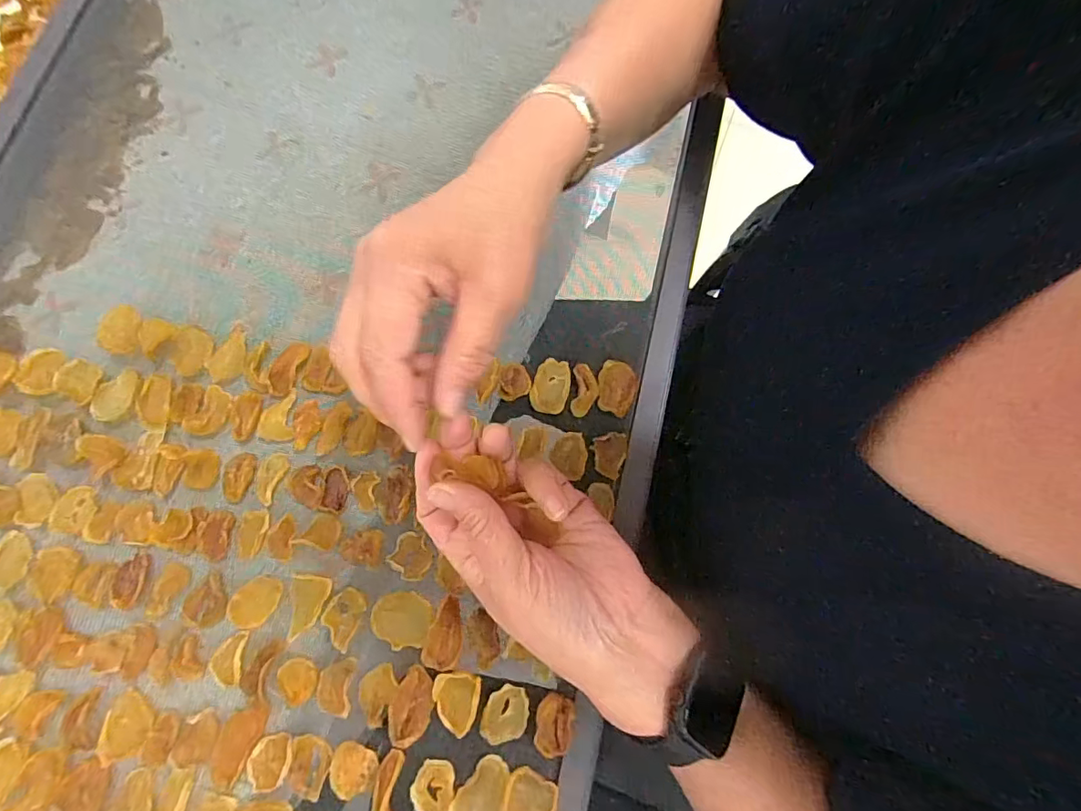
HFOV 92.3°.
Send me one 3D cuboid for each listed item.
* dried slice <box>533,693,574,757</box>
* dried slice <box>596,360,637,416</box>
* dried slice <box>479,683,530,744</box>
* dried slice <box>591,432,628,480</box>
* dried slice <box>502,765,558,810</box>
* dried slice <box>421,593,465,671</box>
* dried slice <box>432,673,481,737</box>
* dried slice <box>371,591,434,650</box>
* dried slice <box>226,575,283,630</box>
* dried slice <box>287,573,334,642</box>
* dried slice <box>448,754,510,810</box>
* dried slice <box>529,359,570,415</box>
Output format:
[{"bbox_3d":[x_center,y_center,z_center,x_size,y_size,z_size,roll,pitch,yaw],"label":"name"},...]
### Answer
[{"bbox_3d":[0.008,0.175,0.283,0.020,0.007,0.030,9,77,2],"label":"dried slice"},{"bbox_3d":[0.049,-0.011,0.330,0.024,0.007,0.033,7,77,2],"label":"dried slice"},{"bbox_3d":[-0.019,0.172,0.288,0.024,0.004,0.030,15,77,4],"label":"dried slice"},{"bbox_3d":[0.042,0.030,0.321,0.021,0.004,0.028,7,77,2],"label":"dried slice"},{"bbox_3d":[-0.006,0.213,0.275,0.028,0.005,0.030,20,78,5],"label":"dried slice"},{"bbox_3d":[-0.054,0.132,0.299,0.021,0.005,0.040,15,77,4],"label":"dried slice"},{"bbox_3d":[-0.048,0.166,0.289,0.026,0.005,0.029,4,77,1],"label":"dried slice"},{"bbox_3d":[-0.081,0.124,0.303,0.035,0.004,0.030,32,79,7],"label":"dried slice"},{"bbox_3d":[-0.169,0.116,0.307,0.024,0.004,0.032,41,80,9],"label":"dried slice"},{"bbox_3d":[-0.136,0.117,0.307,0.023,0.004,0.035,-6,77,-1],"label":"dried slice"},{"bbox_3d":[-0.030,0.211,0.278,0.025,0.004,0.040,39,80,9],"label":"dried slice"},{"bbox_3d":[0.007,-0.013,0.332,0.024,0.004,0.036,11,77,3],"label":"dried slice"}]

